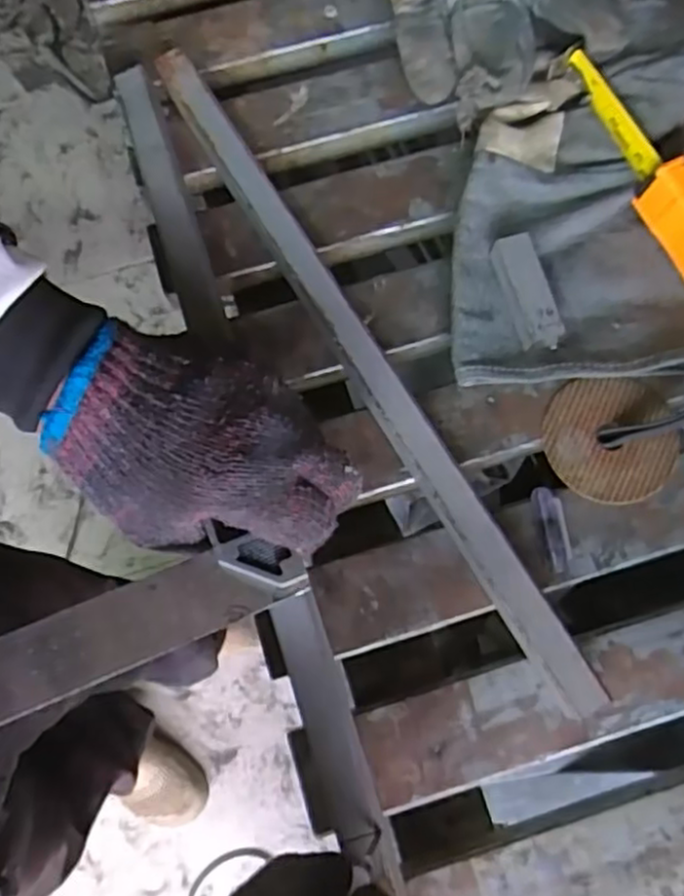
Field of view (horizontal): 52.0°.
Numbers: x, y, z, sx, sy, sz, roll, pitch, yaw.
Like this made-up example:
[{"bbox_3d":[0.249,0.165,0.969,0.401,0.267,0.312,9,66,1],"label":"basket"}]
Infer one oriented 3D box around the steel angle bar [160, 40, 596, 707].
[{"bbox_3d":[0.008,-0.056,0.385,0.023,0.026,0.439,-30,75,-8],"label":"steel angle bar"}]

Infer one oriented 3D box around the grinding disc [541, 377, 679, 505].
[{"bbox_3d":[0.148,-0.005,0.386,0.069,0.006,0.070,-9,73,-1],"label":"grinding disc"}]

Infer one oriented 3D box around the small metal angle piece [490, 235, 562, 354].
[{"bbox_3d":[0.104,-0.088,0.397,0.019,0.020,0.064,-17,74,-4],"label":"small metal angle piece"}]

